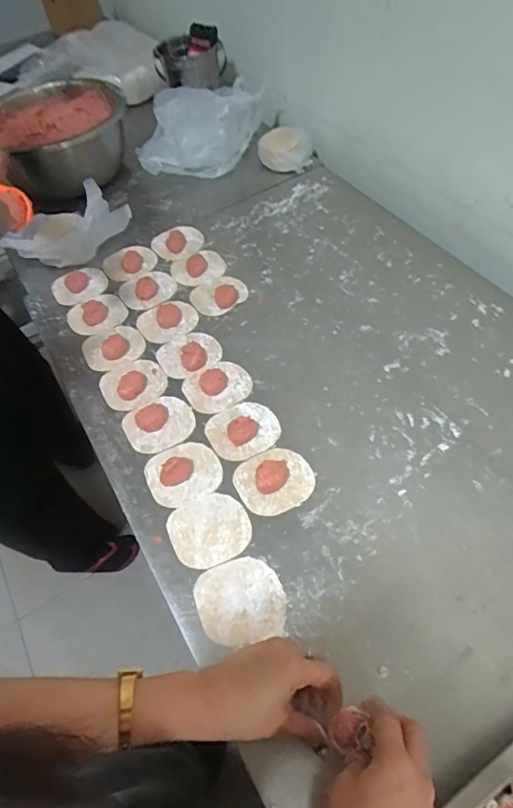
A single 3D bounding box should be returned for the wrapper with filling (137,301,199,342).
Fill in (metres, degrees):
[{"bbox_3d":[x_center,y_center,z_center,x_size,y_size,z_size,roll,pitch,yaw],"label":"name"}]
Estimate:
[{"bbox_3d":[-0.134,-0.125,0.729,0.085,0.008,0.074,-31,60,-15],"label":"wrapper with filling"}]

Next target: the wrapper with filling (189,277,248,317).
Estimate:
[{"bbox_3d":[-0.059,-0.171,0.742,0.084,0.015,0.071,-23,58,-10],"label":"wrapper with filling"}]

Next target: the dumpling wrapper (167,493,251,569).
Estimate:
[{"bbox_3d":[-0.052,0.138,0.533,0.085,0.004,0.078,-2,57,3],"label":"dumpling wrapper"}]

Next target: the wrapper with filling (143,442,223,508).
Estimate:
[{"bbox_3d":[-0.089,0.078,0.572,0.086,0.019,0.078,-22,58,-9],"label":"wrapper with filling"}]

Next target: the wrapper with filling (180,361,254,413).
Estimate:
[{"bbox_3d":[-0.052,-0.026,0.645,0.086,0.015,0.074,-30,60,-14],"label":"wrapper with filling"}]

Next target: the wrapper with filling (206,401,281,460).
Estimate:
[{"bbox_3d":[-0.017,0.027,0.597,0.086,0.026,0.075,-26,59,-12],"label":"wrapper with filling"}]

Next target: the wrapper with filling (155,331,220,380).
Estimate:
[{"bbox_3d":[-0.095,-0.078,0.679,0.089,0.025,0.075,-28,59,-13],"label":"wrapper with filling"}]

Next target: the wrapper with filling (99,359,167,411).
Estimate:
[{"bbox_3d":[-0.171,-0.033,0.659,0.086,0.017,0.079,-28,59,-13],"label":"wrapper with filling"}]

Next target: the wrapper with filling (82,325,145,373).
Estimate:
[{"bbox_3d":[-0.212,-0.091,0.698,0.086,0.029,0.075,-21,58,-9],"label":"wrapper with filling"}]

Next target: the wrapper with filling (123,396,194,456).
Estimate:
[{"bbox_3d":[-0.126,0.023,0.616,0.086,0.012,0.075,-22,58,-9],"label":"wrapper with filling"}]

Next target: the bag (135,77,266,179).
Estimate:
[{"bbox_3d":[-0.110,-0.558,0.955,0.197,0.097,0.236,27,63,20],"label":"bag"}]

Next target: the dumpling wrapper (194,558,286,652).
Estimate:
[{"bbox_3d":[-0.016,0.200,0.490,0.085,0.004,0.081,-17,57,-6],"label":"dumpling wrapper"}]

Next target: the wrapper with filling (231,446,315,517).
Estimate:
[{"bbox_3d":[0.021,0.085,0.555,0.086,0.020,0.076,-25,59,-11],"label":"wrapper with filling"}]

